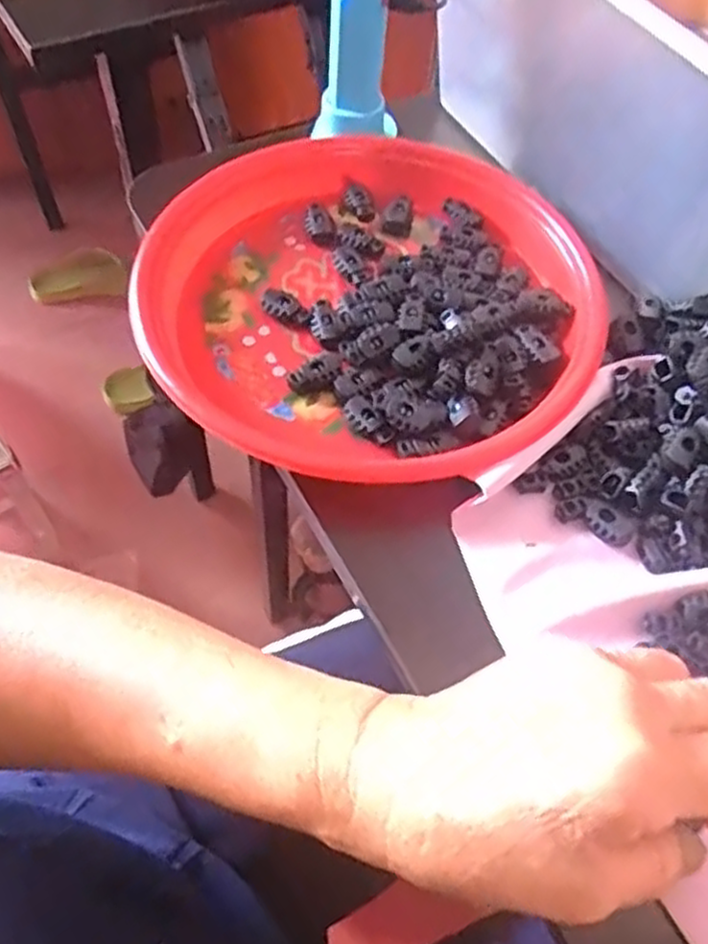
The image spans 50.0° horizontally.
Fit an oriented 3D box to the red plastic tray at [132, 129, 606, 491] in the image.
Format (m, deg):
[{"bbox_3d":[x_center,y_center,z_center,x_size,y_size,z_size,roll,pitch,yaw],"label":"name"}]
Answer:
[{"bbox_3d":[0.010,-0.095,0.404,0.229,0.030,0.235,23,59,13],"label":"red plastic tray"}]

